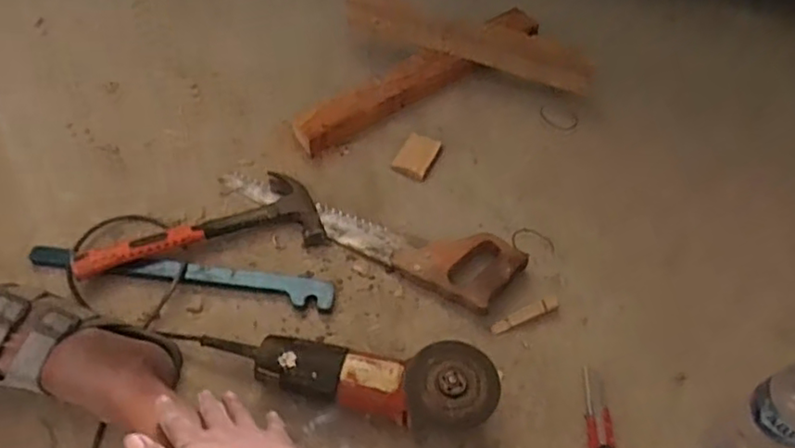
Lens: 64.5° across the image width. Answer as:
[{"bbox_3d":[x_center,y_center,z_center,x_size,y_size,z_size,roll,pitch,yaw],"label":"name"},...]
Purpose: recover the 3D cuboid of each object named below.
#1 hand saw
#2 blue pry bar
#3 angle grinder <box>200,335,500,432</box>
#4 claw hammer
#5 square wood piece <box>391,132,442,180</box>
[{"bbox_3d":[-0.041,-0.010,0.871,0.437,0.032,0.111,26,58,14],"label":"hand saw"},{"bbox_3d":[-0.280,0.065,0.814,0.401,0.024,0.036,8,55,2],"label":"blue pry bar"},{"bbox_3d":[-0.060,0.179,0.701,0.332,0.090,0.097,6,55,0],"label":"angle grinder"},{"bbox_3d":[-0.265,-0.003,0.850,0.317,0.035,0.123,-10,57,-11],"label":"claw hammer"},{"bbox_3d":[0.029,-0.101,0.944,0.053,0.022,0.070,25,57,13],"label":"square wood piece"}]

